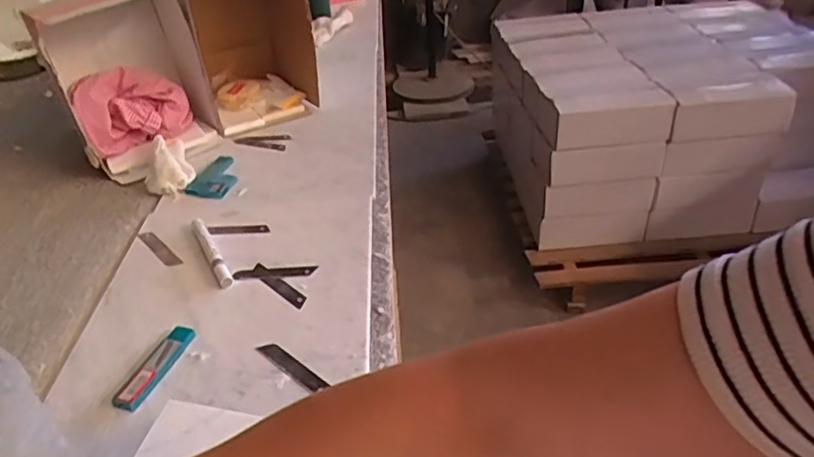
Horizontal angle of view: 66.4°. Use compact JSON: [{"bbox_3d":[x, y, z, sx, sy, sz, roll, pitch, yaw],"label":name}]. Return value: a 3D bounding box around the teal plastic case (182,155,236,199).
[{"bbox_3d":[-0.275,-0.075,0.905,0.067,0.012,0.102,7,37,15],"label":"teal plastic case"}]

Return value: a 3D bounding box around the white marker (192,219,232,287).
[{"bbox_3d":[-0.235,0.027,0.743,0.015,0.010,0.146,-20,39,-21],"label":"white marker"}]

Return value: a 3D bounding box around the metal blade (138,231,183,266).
[{"bbox_3d":[-0.306,0.026,0.771,0.017,0.005,0.095,-39,49,-24],"label":"metal blade"}]

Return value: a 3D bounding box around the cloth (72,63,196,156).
[{"bbox_3d":[-0.421,-0.180,0.971,0.159,0.117,0.090,-19,38,-19],"label":"cloth"}]

